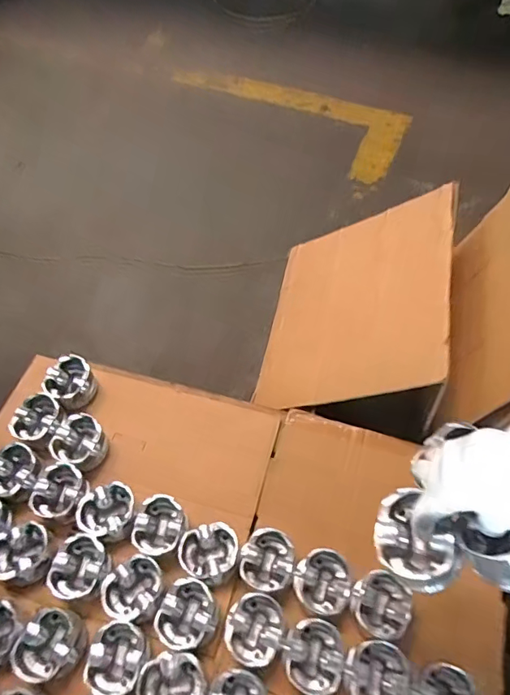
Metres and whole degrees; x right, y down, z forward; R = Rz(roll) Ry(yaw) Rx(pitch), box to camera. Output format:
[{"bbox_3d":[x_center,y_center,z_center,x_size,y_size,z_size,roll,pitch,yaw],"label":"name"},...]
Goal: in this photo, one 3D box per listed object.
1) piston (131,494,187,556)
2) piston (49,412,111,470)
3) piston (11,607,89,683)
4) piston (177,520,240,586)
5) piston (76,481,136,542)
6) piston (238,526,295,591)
[{"bbox_3d":[-0.148,0.281,0.754,0.080,0.050,0.082,0,57,0],"label":"piston"},{"bbox_3d":[-0.299,0.160,0.822,0.084,0.045,0.082,0,57,0],"label":"piston"},{"bbox_3d":[-0.280,0.411,0.672,0.079,0.060,0.083,0,57,0],"label":"piston"},{"bbox_3d":[-0.068,0.309,0.734,0.081,0.059,0.080,0,57,0],"label":"piston"},{"bbox_3d":[-0.227,0.255,0.757,0.076,0.050,0.082,0,57,0],"label":"piston"},{"bbox_3d":[0.017,0.322,0.730,0.078,0.059,0.087,13,58,8],"label":"piston"}]

